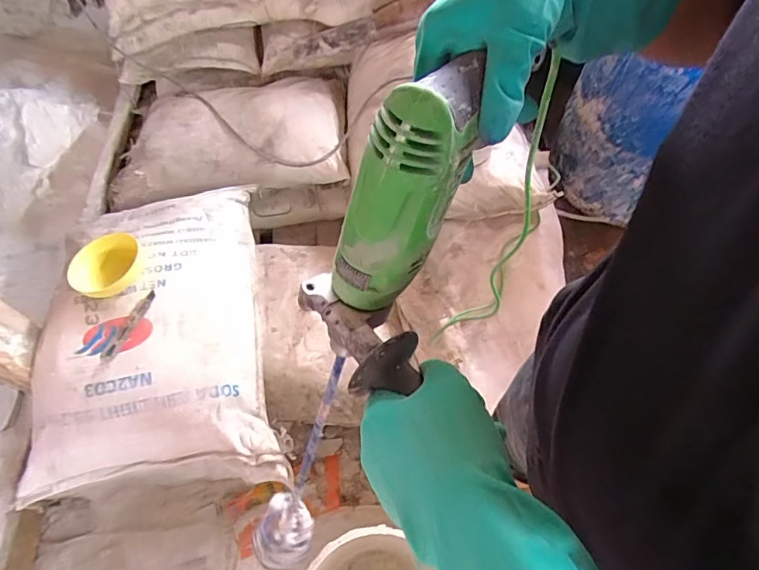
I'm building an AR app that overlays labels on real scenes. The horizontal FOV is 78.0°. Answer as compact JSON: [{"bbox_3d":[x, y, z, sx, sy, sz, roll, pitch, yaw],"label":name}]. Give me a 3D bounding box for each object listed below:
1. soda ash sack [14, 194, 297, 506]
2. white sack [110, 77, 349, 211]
[{"bbox_3d":[-0.484,0.072,1.065,0.515,0.249,0.715,-4,62,-4],"label":"soda ash sack"},{"bbox_3d":[-0.435,-0.460,1.387,0.664,0.130,0.409,-5,62,-4],"label":"white sack"}]

